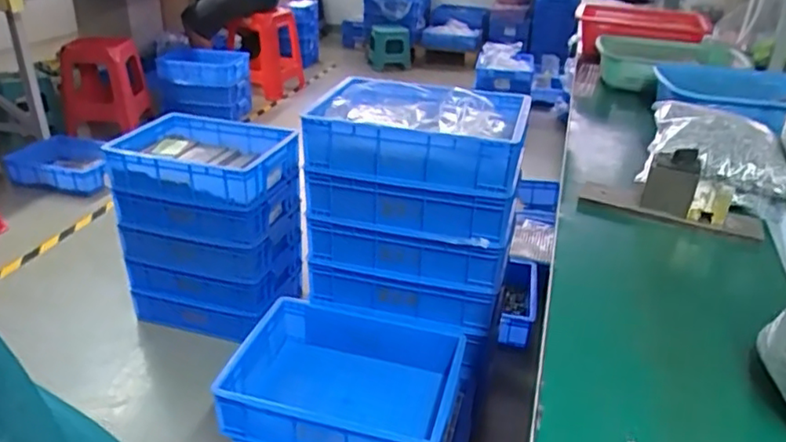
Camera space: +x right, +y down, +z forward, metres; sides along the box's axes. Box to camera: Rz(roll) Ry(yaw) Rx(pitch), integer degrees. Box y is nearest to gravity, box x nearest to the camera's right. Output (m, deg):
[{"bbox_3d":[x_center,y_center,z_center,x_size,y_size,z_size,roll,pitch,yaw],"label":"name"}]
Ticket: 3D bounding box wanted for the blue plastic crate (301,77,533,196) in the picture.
[{"bbox_3d":[0.057,-0.181,1.232,0.400,0.135,0.301,9,28,15],"label":"blue plastic crate"}]

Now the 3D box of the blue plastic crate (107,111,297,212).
[{"bbox_3d":[-0.495,-0.156,1.576,0.452,0.119,0.308,7,28,11],"label":"blue plastic crate"}]

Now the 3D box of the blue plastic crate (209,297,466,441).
[{"bbox_3d":[-0.086,0.305,1.164,0.387,0.132,0.306,8,28,13],"label":"blue plastic crate"}]

